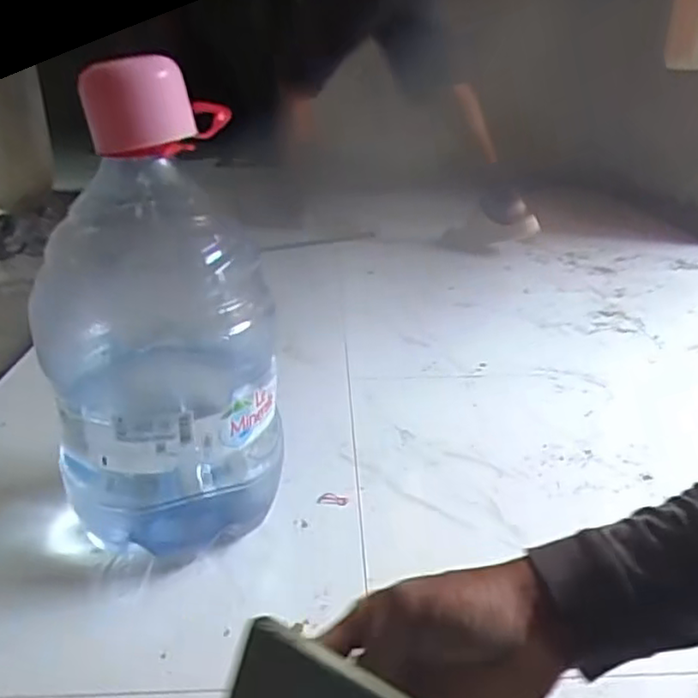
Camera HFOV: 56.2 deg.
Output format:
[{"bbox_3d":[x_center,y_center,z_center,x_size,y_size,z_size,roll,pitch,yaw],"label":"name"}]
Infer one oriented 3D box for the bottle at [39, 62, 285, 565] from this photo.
[{"bbox_3d":[-0.198,-0.019,0.674,0.216,0.496,0.183,-11,27,-23],"label":"bottle"}]

